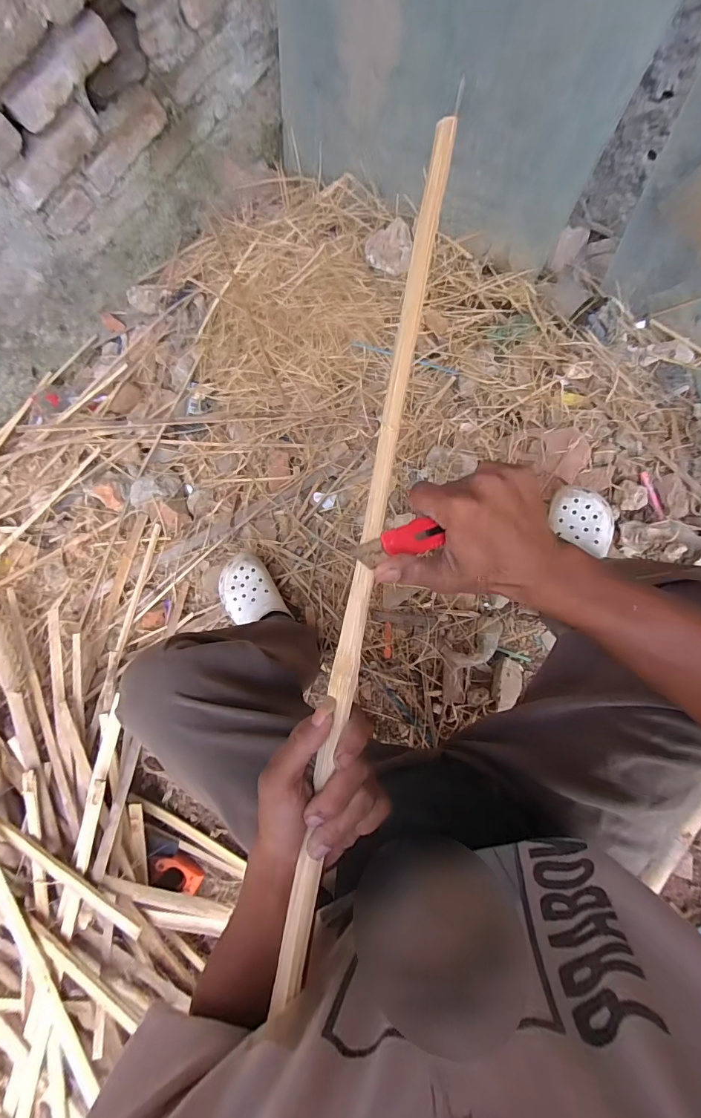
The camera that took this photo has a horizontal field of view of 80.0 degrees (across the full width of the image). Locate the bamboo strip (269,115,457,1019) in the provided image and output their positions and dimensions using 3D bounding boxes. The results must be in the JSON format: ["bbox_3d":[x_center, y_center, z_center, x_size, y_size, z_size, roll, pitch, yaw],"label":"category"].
[{"bbox_3d":[0.008,0.011,0.275,0.017,0.013,0.569,11,92,9],"label":"bamboo strip"}]

